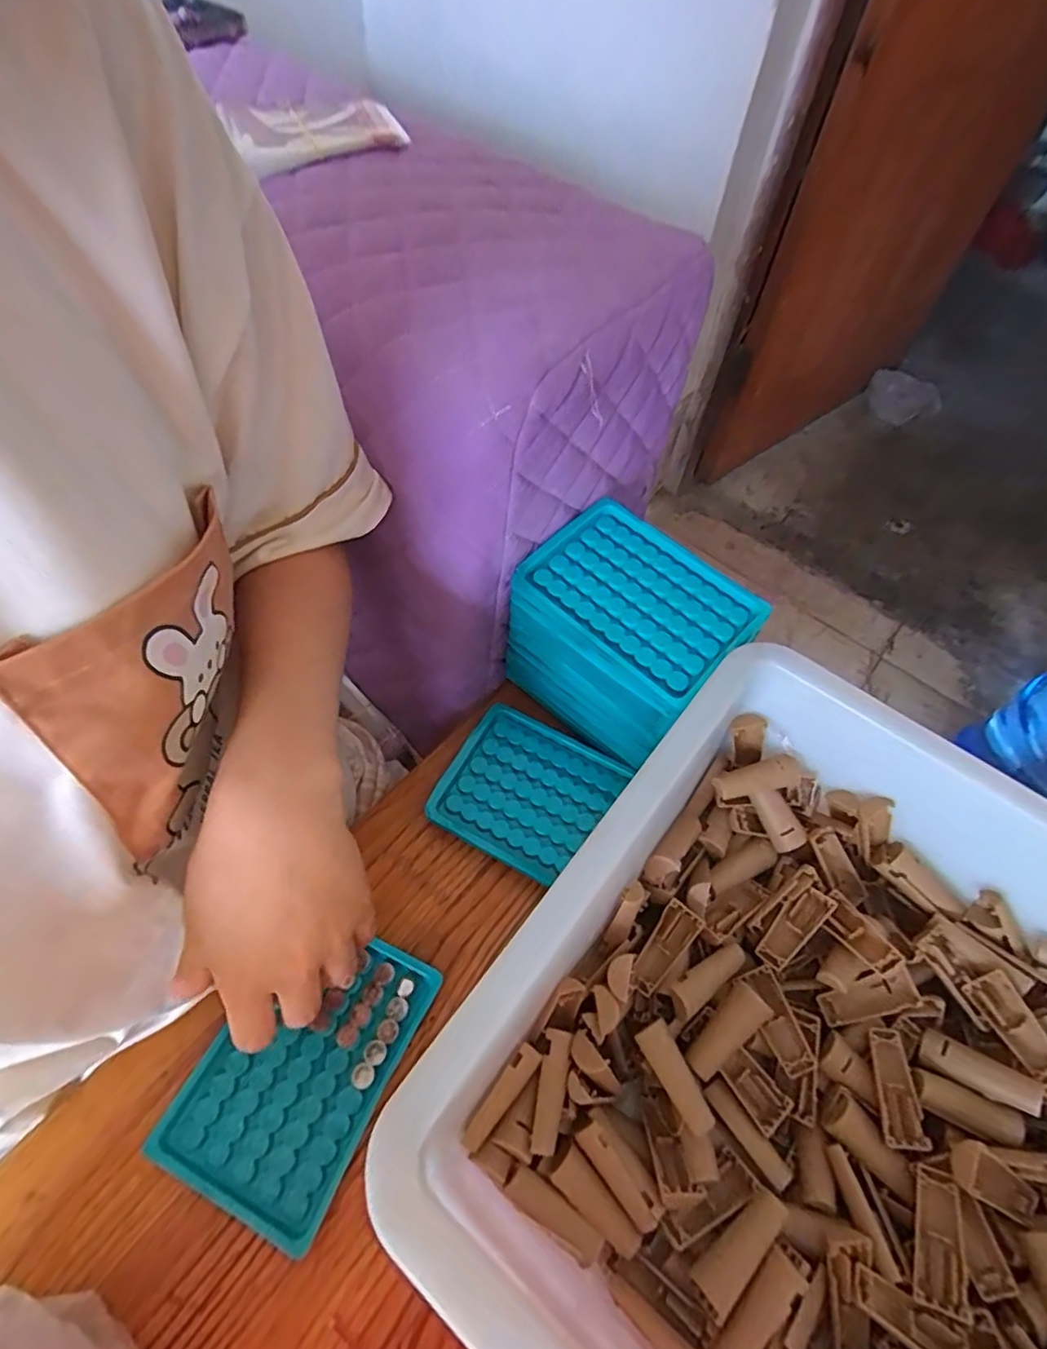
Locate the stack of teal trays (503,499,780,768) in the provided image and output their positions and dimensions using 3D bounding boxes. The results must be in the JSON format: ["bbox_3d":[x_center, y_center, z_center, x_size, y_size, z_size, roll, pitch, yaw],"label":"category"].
[{"bbox_3d":[0.067,-0.024,0.419,0.133,0.107,0.094,41,64,20],"label":"stack of teal trays"}]

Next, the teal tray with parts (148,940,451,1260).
[{"bbox_3d":[-0.117,0.204,0.328,0.093,0.013,0.130,23,59,11],"label":"teal tray with parts"}]

